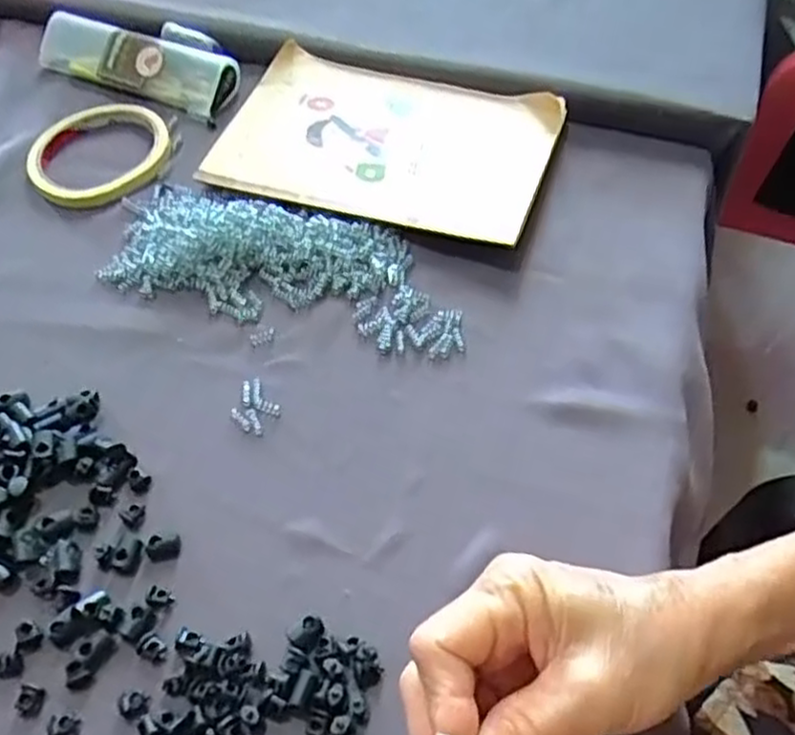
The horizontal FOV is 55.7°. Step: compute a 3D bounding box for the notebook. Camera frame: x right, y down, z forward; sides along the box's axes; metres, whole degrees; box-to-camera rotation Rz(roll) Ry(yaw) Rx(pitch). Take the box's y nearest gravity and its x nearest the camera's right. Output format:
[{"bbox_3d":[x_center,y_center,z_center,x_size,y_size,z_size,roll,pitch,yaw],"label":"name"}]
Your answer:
[{"bbox_3d":[-0.005,-0.145,0.481,0.198,0.021,0.135,15,55,13],"label":"notebook"}]

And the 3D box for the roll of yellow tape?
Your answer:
[{"bbox_3d":[-0.197,-0.145,0.499,0.095,0.016,0.095,-1,53,1],"label":"roll of yellow tape"}]

